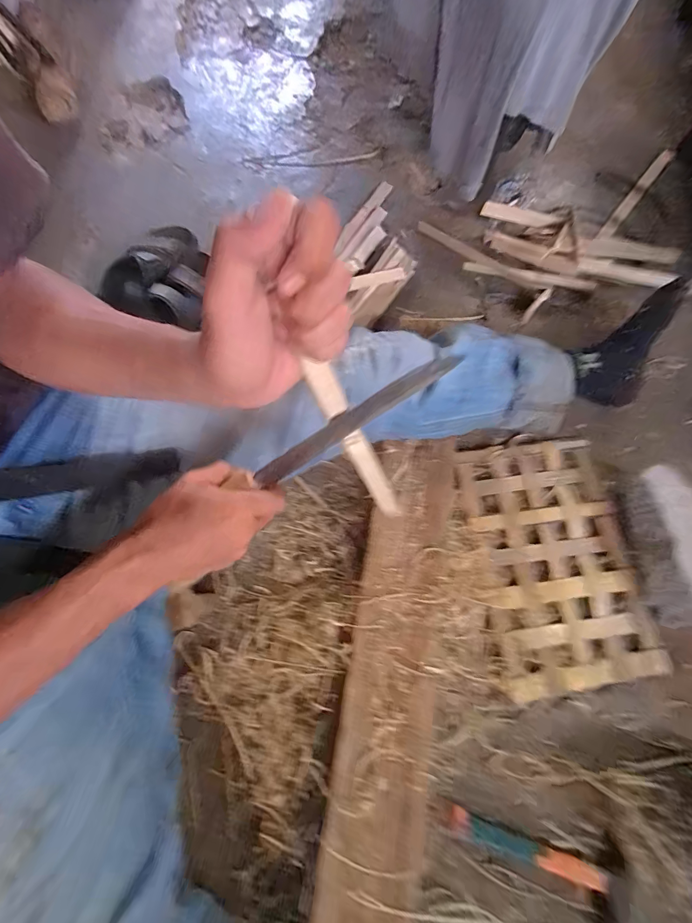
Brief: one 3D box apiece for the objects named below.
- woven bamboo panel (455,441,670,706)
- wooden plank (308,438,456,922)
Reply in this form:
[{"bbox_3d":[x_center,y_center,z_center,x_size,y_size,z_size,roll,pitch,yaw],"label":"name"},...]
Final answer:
[{"bbox_3d":[0.300,0.137,0.538,0.225,0.022,0.338,-7,74,-4],"label":"woven bamboo panel"},{"bbox_3d":[0.061,0.251,0.469,0.119,0.037,0.617,10,71,0],"label":"wooden plank"}]

